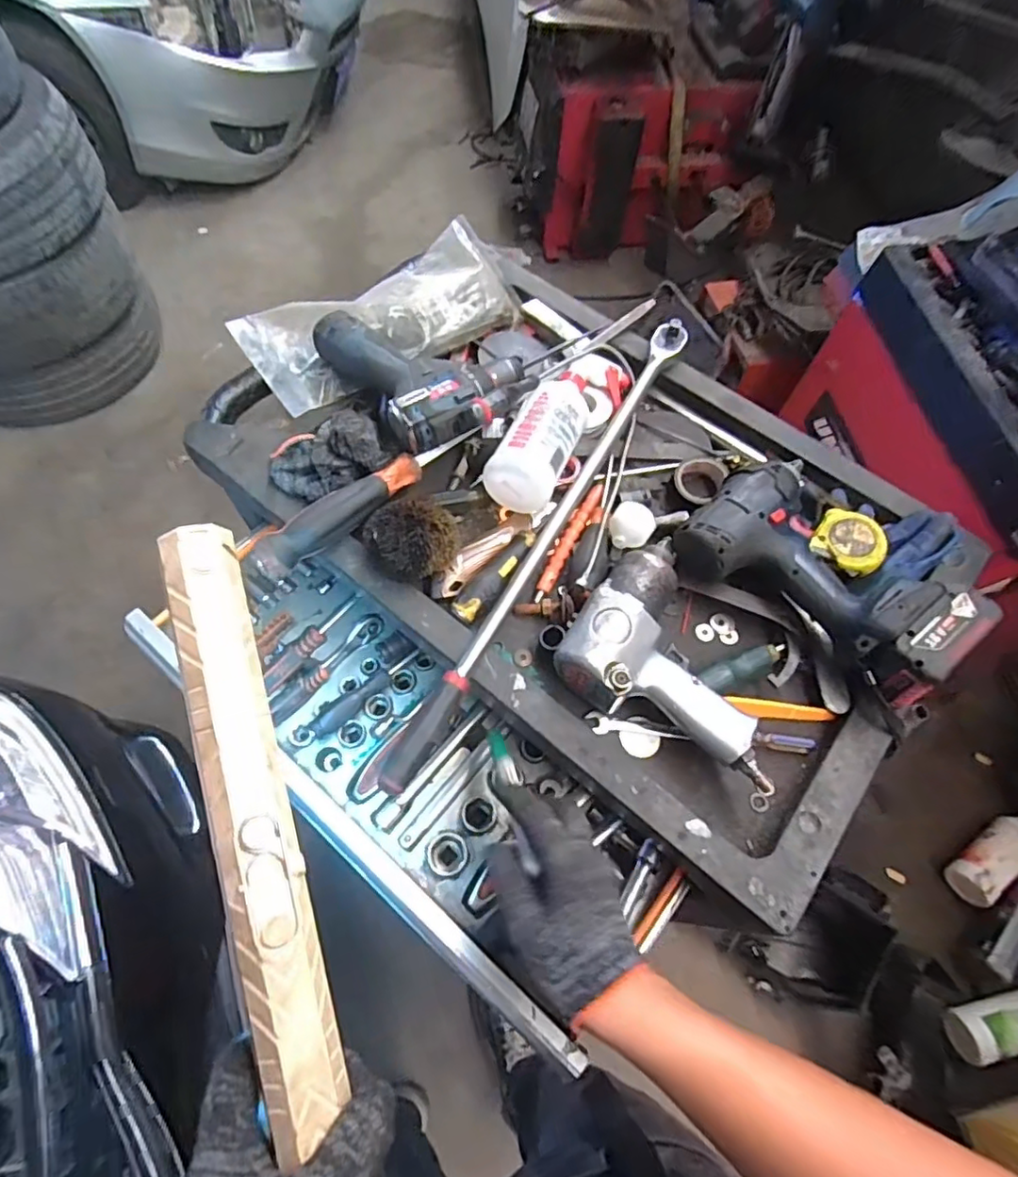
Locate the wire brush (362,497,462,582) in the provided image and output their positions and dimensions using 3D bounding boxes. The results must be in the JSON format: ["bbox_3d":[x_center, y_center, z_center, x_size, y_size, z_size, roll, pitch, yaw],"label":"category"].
[{"bbox_3d":[-0.093,-0.050,0.575,0.087,0.047,0.079,-16,66,-11],"label":"wire brush"}]

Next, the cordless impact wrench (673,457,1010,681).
[{"bbox_3d":[0.316,-0.035,0.577,0.203,0.075,0.249,-41,59,-20],"label":"cordless impact wrench"}]

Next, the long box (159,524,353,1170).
[{"bbox_3d":[-0.136,0.156,0.335,0.040,0.021,0.390,-14,82,-10],"label":"long box"}]

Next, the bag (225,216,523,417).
[{"bbox_3d":[-0.146,-0.323,0.711,0.322,0.044,0.157,-30,69,-16],"label":"bag"}]

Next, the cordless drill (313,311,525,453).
[{"bbox_3d":[-0.091,-0.237,0.647,0.149,0.058,0.225,-35,71,-18],"label":"cordless drill"}]

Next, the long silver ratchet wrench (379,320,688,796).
[{"bbox_3d":[0.050,-0.068,0.609,0.035,0.033,0.594,27,66,10],"label":"long silver ratchet wrench"}]

